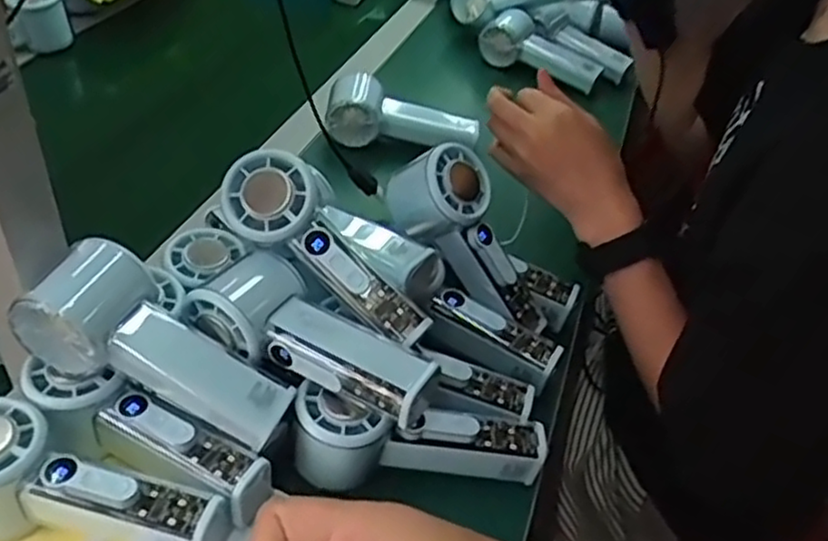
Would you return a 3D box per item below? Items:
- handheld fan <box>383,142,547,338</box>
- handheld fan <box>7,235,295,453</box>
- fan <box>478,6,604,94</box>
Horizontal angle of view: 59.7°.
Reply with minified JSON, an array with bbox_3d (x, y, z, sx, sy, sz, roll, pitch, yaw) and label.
[{"bbox_3d":[0.041,-0.015,0.528,0.156,0.070,0.047,54,46,-12],"label":"handheld fan"},{"bbox_3d":[-0.143,0.047,0.407,0.152,0.050,0.059,33,43,-3],"label":"handheld fan"},{"bbox_3d":[0.158,-0.272,0.904,0.152,0.066,0.062,25,42,0],"label":"fan"}]

